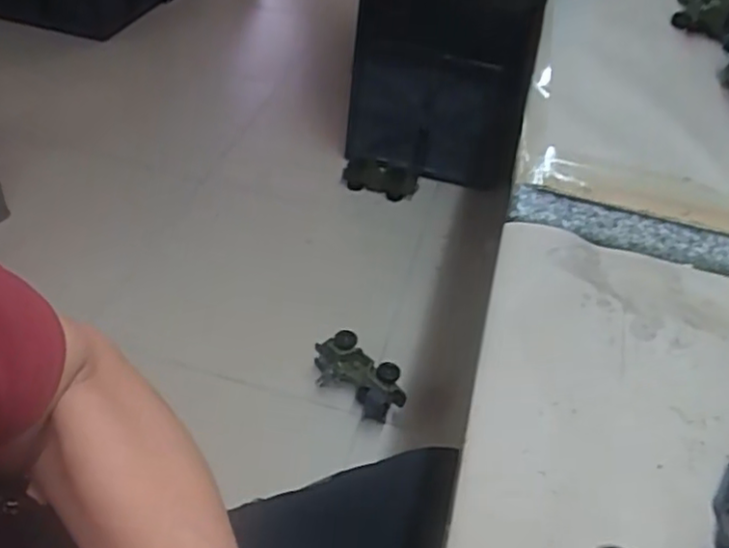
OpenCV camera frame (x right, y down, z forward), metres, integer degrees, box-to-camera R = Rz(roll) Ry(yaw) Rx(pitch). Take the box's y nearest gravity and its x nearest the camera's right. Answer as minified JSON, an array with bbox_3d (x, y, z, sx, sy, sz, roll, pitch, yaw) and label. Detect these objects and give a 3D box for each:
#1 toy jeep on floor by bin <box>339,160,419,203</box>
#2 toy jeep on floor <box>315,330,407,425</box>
[{"bbox_3d":[0.043,-0.254,1.805,0.200,0.076,0.088,5,42,-3],"label":"toy jeep on floor by bin"},{"bbox_3d":[-0.007,0.192,1.287,0.197,0.074,0.094,31,47,24],"label":"toy jeep on floor"}]

